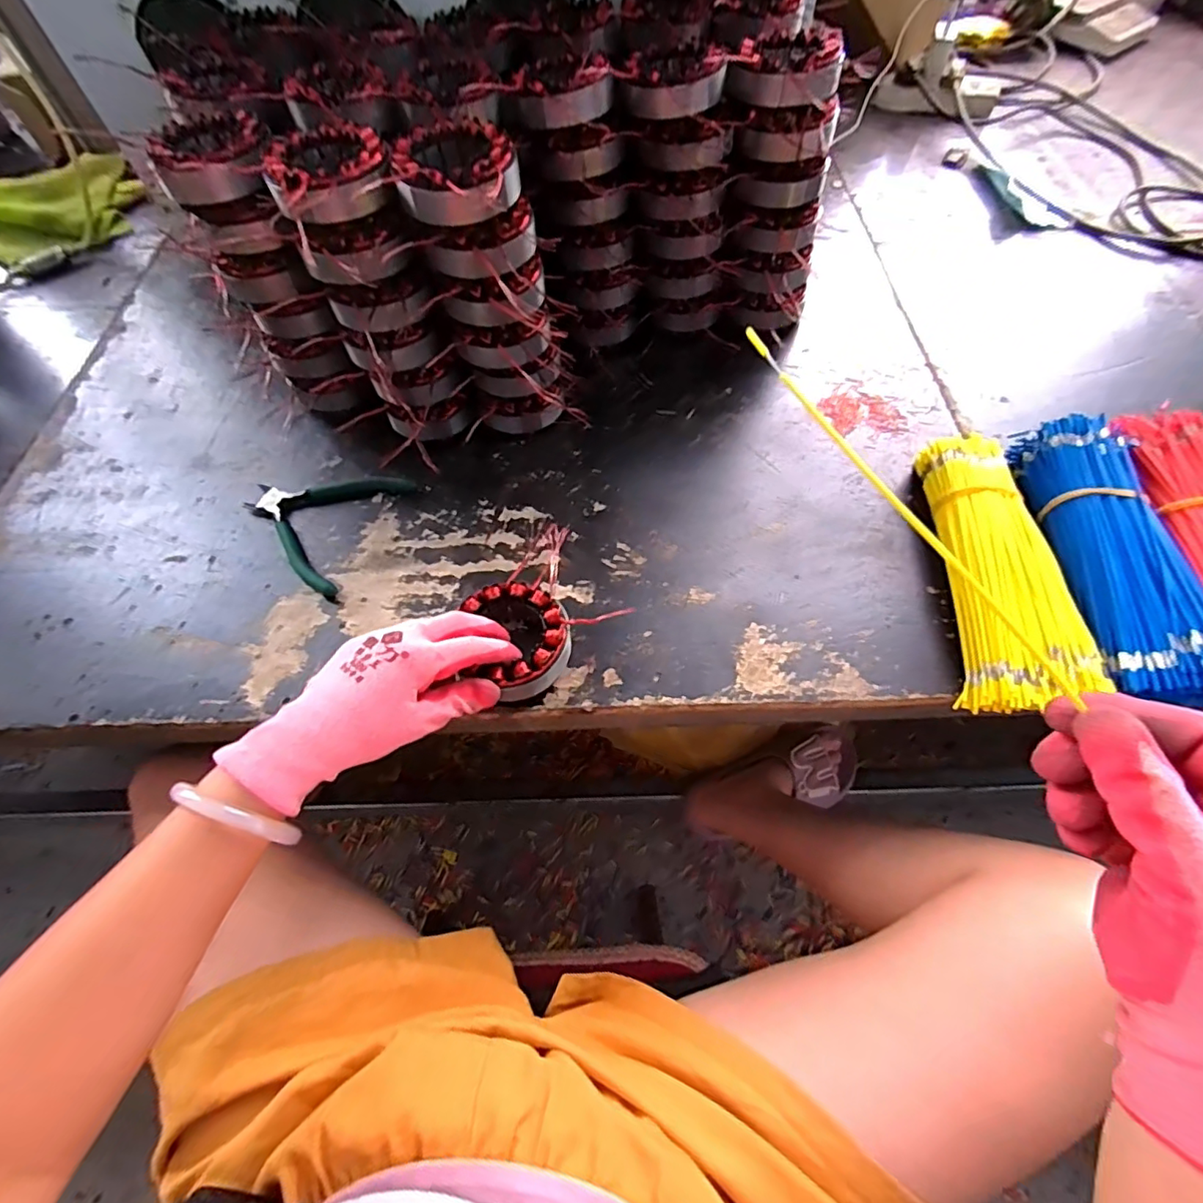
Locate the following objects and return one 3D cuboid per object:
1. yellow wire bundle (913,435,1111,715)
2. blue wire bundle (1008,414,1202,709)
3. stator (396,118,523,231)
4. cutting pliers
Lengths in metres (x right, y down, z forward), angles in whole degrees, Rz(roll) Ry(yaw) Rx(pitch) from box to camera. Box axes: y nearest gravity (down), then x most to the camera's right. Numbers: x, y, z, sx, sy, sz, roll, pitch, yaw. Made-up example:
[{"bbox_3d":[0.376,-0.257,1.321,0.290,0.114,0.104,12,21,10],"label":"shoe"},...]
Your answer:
[{"bbox_3d":[0.309,-0.029,0.435,0.078,0.044,0.241,5,60,5],"label":"yellow wire bundle"},{"bbox_3d":[0.395,-0.037,0.430,0.089,0.052,0.235,-1,60,1],"label":"blue wire bundle"},{"bbox_3d":[-0.101,-0.302,0.397,0.080,0.032,0.095,8,61,6],"label":"stator"},{"bbox_3d":[-0.258,-0.078,0.504,0.128,0.014,0.133,18,62,12],"label":"cutting pliers"}]

